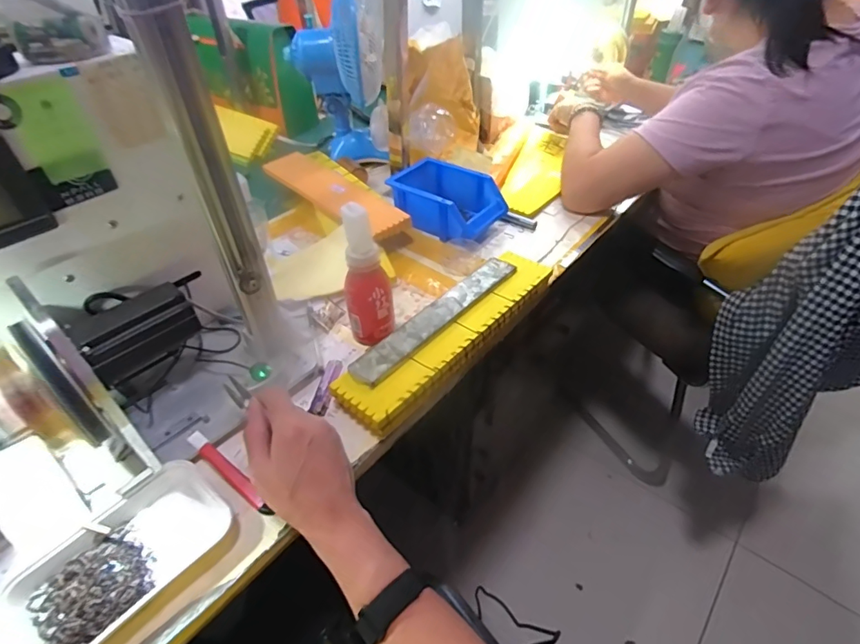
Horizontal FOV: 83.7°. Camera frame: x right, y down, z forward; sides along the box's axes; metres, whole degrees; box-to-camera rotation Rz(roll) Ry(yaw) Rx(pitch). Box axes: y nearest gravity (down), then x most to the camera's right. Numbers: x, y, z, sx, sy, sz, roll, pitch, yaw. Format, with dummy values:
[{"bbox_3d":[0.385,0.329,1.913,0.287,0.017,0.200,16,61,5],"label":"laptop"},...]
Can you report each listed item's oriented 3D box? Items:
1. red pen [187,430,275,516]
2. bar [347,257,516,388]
[{"bbox_3d":[-0.206,0.156,0.496,0.123,0.011,0.015,36,54,19],"label":"red pen"},{"bbox_3d":[0.014,-0.012,0.612,0.043,0.008,0.281,33,53,26],"label":"bar"}]

